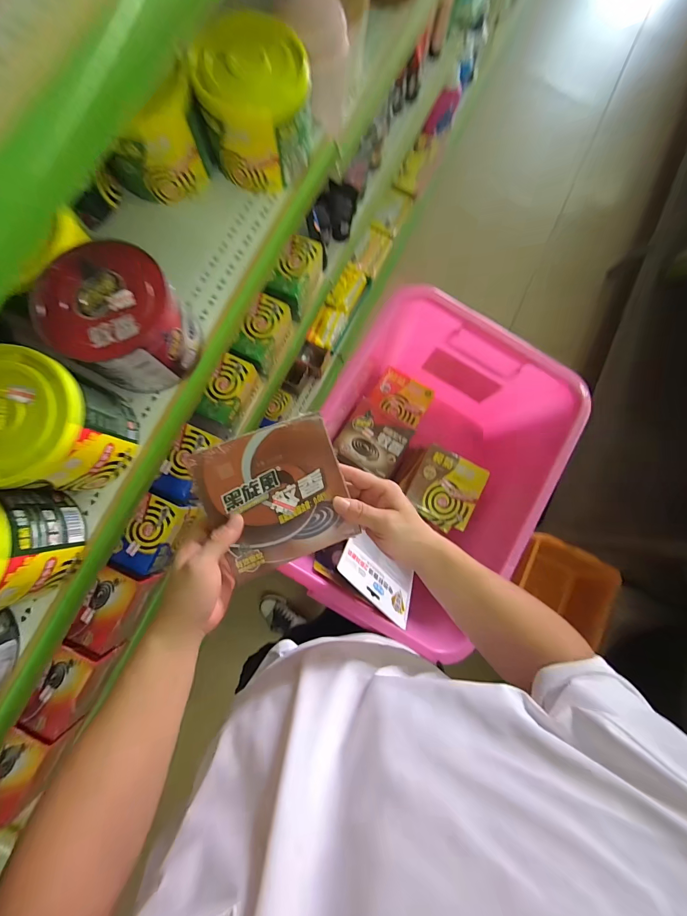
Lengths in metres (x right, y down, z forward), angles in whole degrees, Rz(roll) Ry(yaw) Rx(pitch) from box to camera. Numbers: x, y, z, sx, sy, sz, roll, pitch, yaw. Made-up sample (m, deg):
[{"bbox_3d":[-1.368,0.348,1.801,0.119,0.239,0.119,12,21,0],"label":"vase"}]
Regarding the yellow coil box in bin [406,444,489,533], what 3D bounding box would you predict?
[{"bbox_3d":[0.204,0.062,0.680,0.129,0.045,0.144,27,82,-1],"label":"yellow coil box in bin"}]

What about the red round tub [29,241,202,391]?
[{"bbox_3d":[-0.250,-0.156,0.395,0.132,0.101,0.129,1,83,-4],"label":"red round tub"}]

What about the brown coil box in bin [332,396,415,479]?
[{"bbox_3d":[0.068,-0.037,0.735,0.140,0.028,0.137,31,82,0],"label":"brown coil box in bin"}]

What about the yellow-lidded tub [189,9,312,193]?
[{"bbox_3d":[-0.106,-0.430,0.425,0.129,0.110,0.109,-7,84,-5],"label":"yellow-lidded tub"}]

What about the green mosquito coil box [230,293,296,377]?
[{"bbox_3d":[-0.167,-0.256,0.727,0.073,0.096,0.136,27,82,-1],"label":"green mosquito coil box"}]

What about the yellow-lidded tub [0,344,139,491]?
[{"bbox_3d":[-0.317,-0.033,0.366,0.123,0.114,0.124,1,83,-4],"label":"yellow-lidded tub"}]

